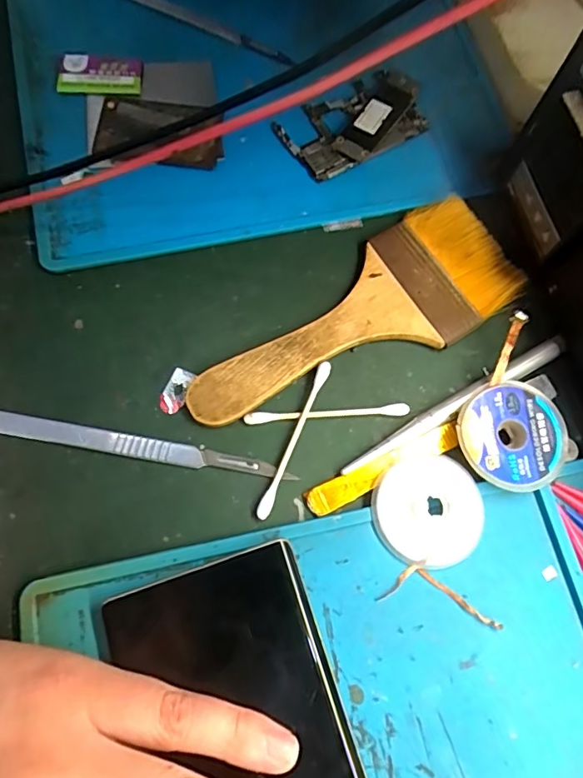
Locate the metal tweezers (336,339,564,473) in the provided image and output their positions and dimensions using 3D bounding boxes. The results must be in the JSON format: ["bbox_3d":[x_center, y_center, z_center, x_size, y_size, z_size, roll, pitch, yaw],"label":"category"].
[{"bbox_3d":[0.072,0.006,0.216,0.114,0.013,0.008,-28,74,-11],"label":"metal tweezers"}]

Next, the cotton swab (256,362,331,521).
[{"bbox_3d":[0.002,0.020,0.211,0.005,0.005,0.071,22,71,5],"label":"cotton swab"}]

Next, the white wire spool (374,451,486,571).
[{"bbox_3d":[0.055,0.049,0.200,0.043,0.012,0.042,1,71,-2],"label":"white wire spool"}]

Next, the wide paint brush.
[{"bbox_3d":[0.028,-0.031,0.227,0.158,0.010,0.061,-30,75,-12],"label":"wide paint brush"}]

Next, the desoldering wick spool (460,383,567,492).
[{"bbox_3d":[0.092,0.020,0.211,0.043,0.012,0.044,1,71,-2],"label":"desoldering wick spool"}]

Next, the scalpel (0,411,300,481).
[{"bbox_3d":[-0.066,0.023,0.207,0.133,0.004,0.009,9,71,1],"label":"scalpel"}]

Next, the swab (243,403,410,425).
[{"bbox_3d":[0.016,0.010,0.215,0.071,0.004,0.005,-3,71,-4],"label":"swab"}]

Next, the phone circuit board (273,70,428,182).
[{"bbox_3d":[0.034,-0.137,0.258,0.074,0.010,0.042,-34,76,-13],"label":"phone circuit board"}]

